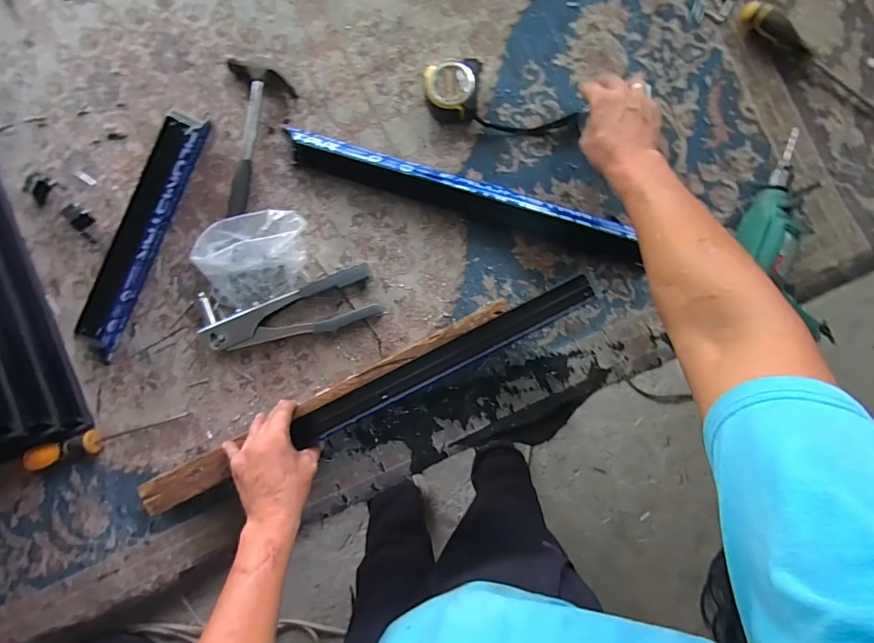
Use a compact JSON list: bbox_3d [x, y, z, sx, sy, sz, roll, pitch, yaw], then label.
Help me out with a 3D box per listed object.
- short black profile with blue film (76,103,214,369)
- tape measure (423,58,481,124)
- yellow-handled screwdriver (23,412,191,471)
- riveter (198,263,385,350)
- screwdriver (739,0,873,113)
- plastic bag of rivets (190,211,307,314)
[{"bbox_3d":[-0.404,-0.112,0.598,0.042,0.057,0.360,23,91,3],"label":"short black profile with blue film"},{"bbox_3d":[0.021,-0.305,0.581,0.071,0.040,0.067,-4,90,3],"label":"tape measure"},{"bbox_3d":[-0.460,0.163,0.619,0.218,0.027,0.031,-16,90,-11],"label":"yellow-handled screwdriver"},{"bbox_3d":[-0.201,-0.018,0.604,0.240,0.026,0.080,-10,90,3],"label":"riveter"},{"bbox_3d":[0.483,-0.336,0.560,0.223,0.029,0.026,35,92,2],"label":"screwdriver"},{"bbox_3d":[-0.245,-0.085,0.588,0.160,0.059,0.110,-19,89,3],"label":"plastic bag of rivets"}]

